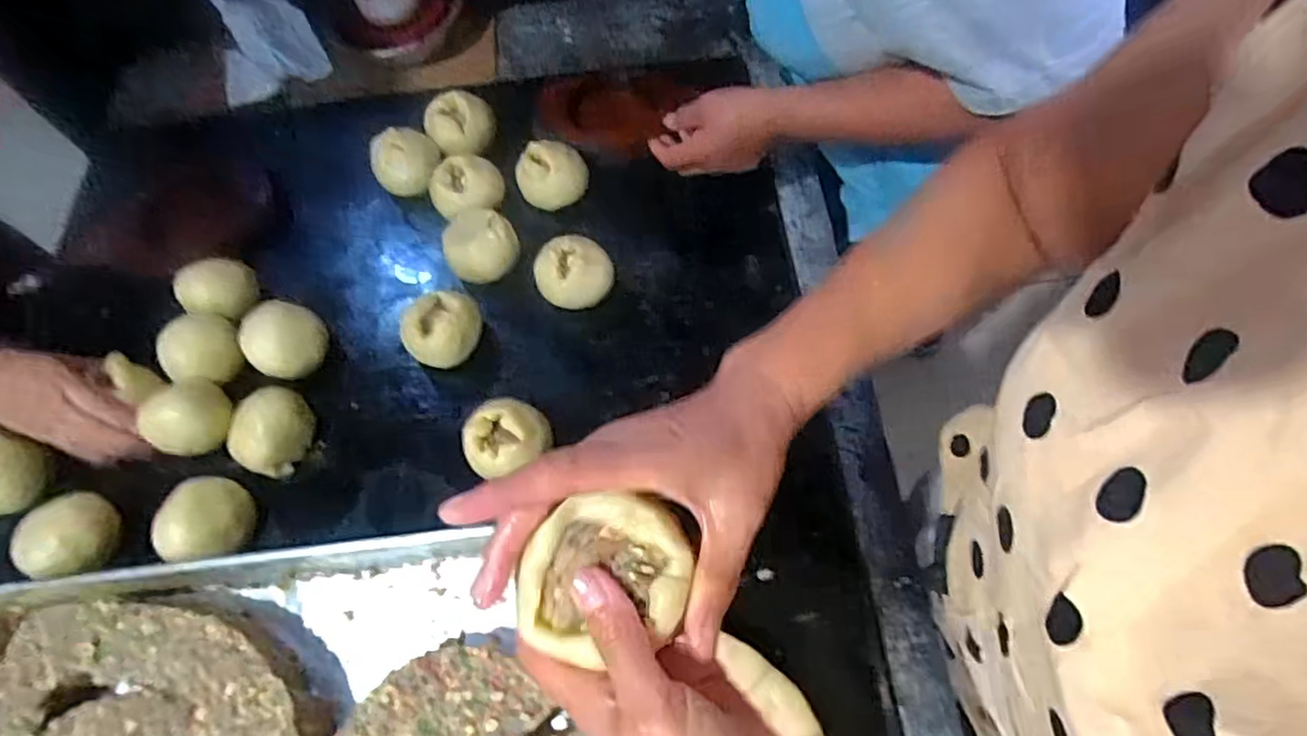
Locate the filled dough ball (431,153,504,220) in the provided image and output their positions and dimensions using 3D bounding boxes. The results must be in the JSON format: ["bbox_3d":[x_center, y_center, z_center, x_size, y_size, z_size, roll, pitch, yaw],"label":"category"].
[{"bbox_3d":[-0.206,-0.195,0.747,0.081,0.056,0.072,-24,65,-9],"label":"filled dough ball"}]

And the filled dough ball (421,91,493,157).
[{"bbox_3d":[-0.226,-0.279,0.792,0.080,0.067,0.064,-19,64,-6],"label":"filled dough ball"}]

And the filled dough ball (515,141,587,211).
[{"bbox_3d":[-0.114,-0.216,0.740,0.077,0.049,0.065,-10,64,-4],"label":"filled dough ball"}]

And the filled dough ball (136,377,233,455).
[{"bbox_3d":[-0.449,0.049,0.642,0.061,0.046,0.077,27,67,13],"label":"filled dough ball"}]

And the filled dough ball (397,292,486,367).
[{"bbox_3d":[-0.212,-0.036,0.671,0.079,0.058,0.063,-23,66,-10],"label":"filled dough ball"}]

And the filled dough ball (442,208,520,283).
[{"bbox_3d":[-0.180,-0.128,0.713,0.071,0.059,0.070,-1,64,2],"label":"filled dough ball"}]

